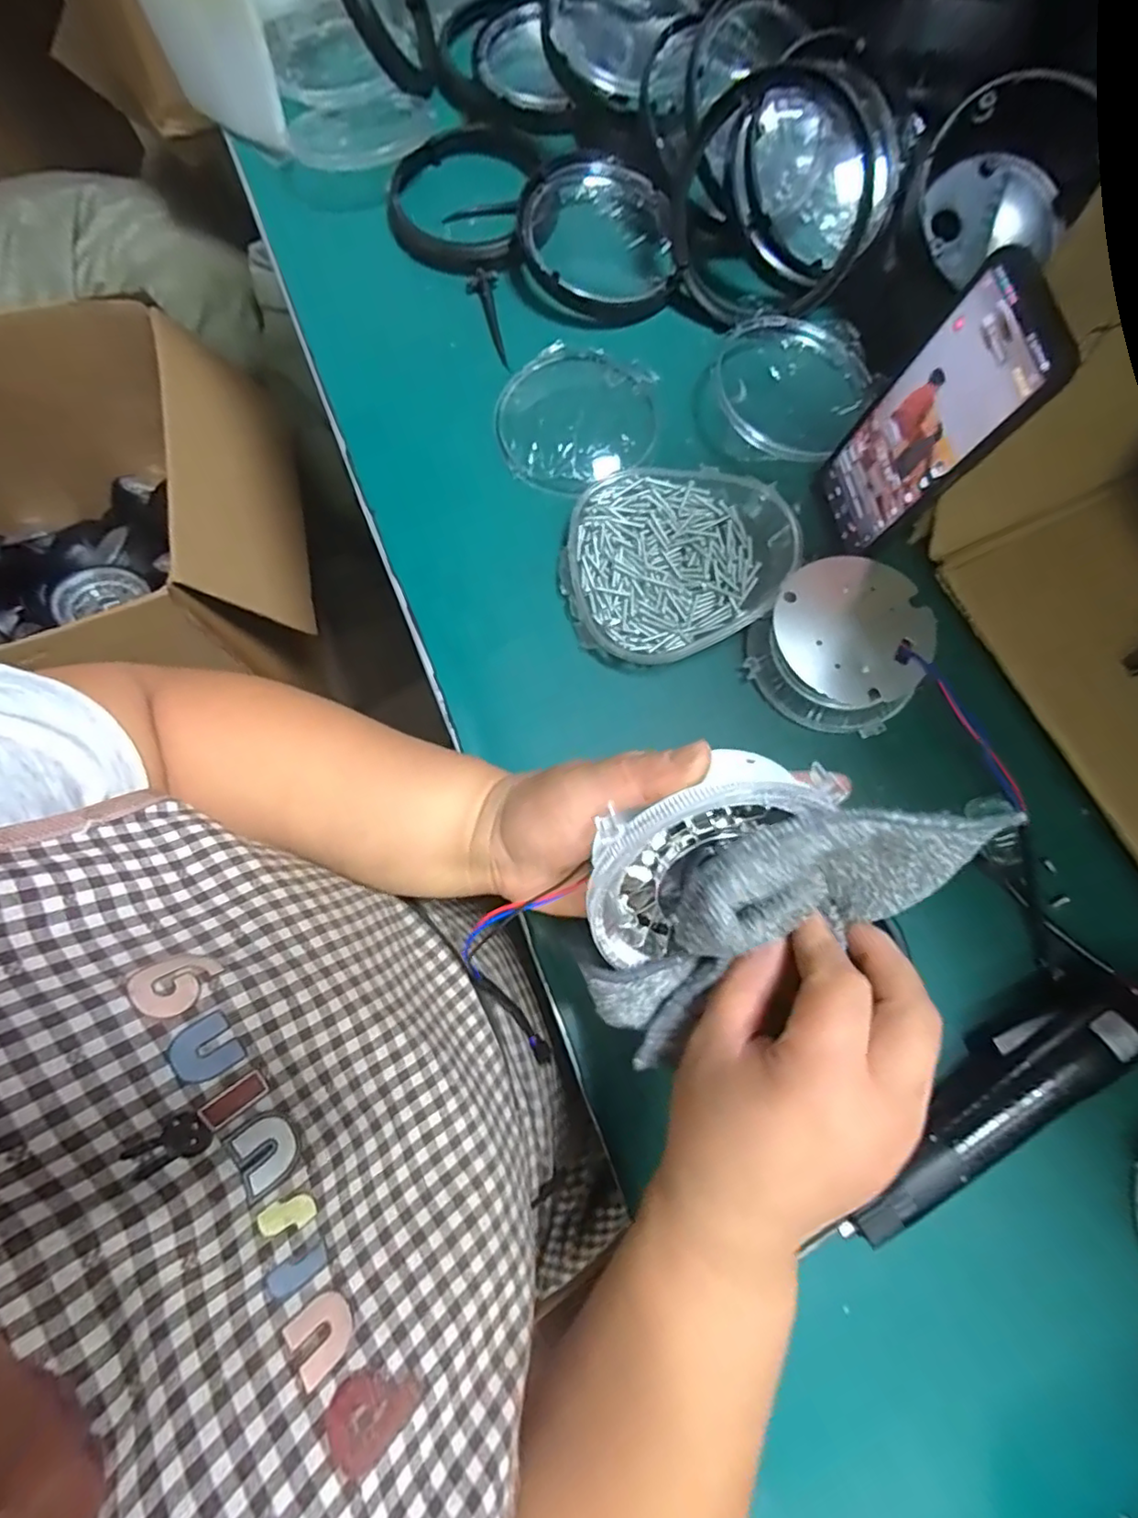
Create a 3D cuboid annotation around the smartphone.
[{"bbox_3d":[0.204,-0.190,0.359,0.008,0.161,0.078,-9,77,-14],"label":"smartphone"}]

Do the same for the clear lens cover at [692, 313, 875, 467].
[{"bbox_3d":[0.159,-0.272,0.462,0.112,0.025,0.129,33,78,8],"label":"clear lens cover"}]

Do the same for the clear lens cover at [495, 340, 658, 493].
[{"bbox_3d":[0.004,-0.256,0.465,0.117,0.026,0.117,12,76,3],"label":"clear lens cover"}]

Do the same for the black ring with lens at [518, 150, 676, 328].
[{"bbox_3d":[0.024,-0.413,0.486,0.119,0.034,0.129,-1,75,0],"label":"black ring with lens"}]

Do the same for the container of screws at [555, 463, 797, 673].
[{"bbox_3d":[0.069,-0.136,0.414,0.148,0.038,0.134,-20,76,-5],"label":"container of screws"}]

